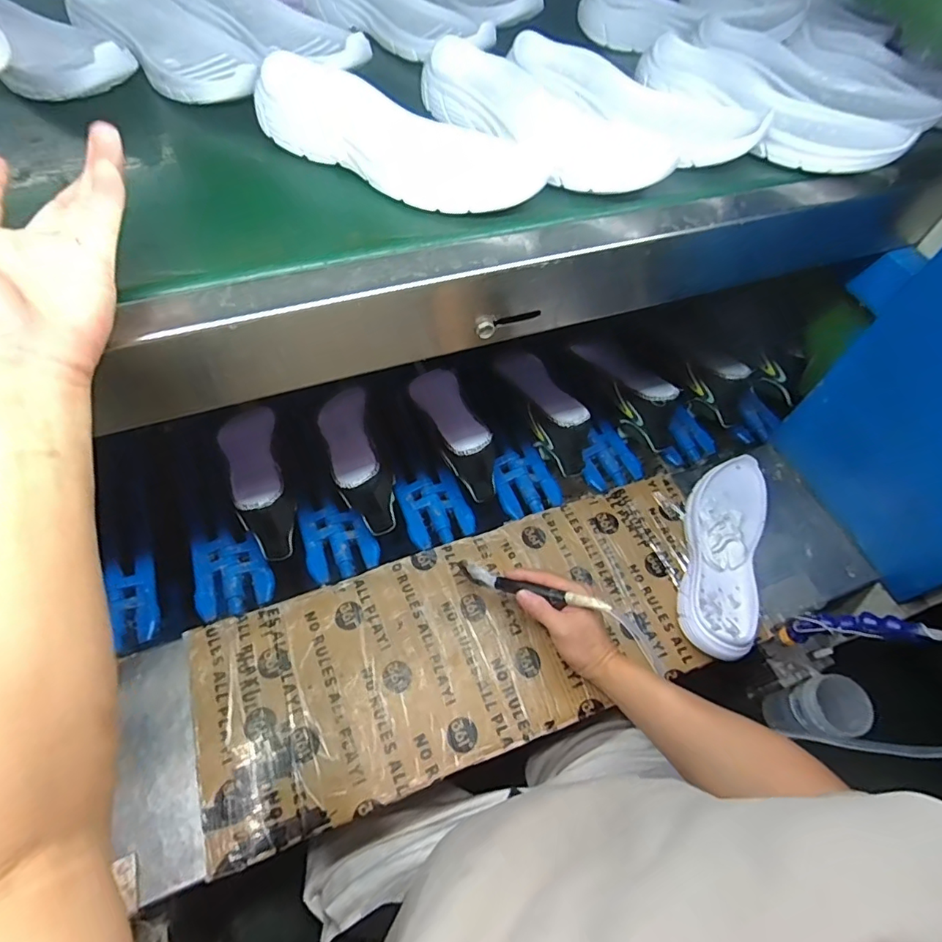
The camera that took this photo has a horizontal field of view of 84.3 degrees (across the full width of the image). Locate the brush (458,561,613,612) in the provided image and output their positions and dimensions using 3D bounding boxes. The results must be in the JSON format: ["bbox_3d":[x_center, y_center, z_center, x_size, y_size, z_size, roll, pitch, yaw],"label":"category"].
[{"bbox_3d":[0.066,0.131,0.583,0.177,0.019,0.017,8,52,27],"label":"brush"}]

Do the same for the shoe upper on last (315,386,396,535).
[{"bbox_3d":[-0.159,-0.024,0.726,0.078,0.084,0.225,-16,57,-14],"label":"shoe upper on last"}]

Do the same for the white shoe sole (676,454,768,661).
[{"bbox_3d":[0.341,0.099,0.692,0.107,0.052,0.306,23,60,8],"label":"white shoe sole"}]

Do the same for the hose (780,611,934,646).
[{"bbox_3d":[0.431,0.183,0.600,0.033,0.158,0.023,45,59,-9],"label":"hose"}]

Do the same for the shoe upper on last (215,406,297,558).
[{"bbox_3d":[-0.286,-0.005,0.704,0.075,0.084,0.234,-22,58,-18],"label":"shoe upper on last"}]

